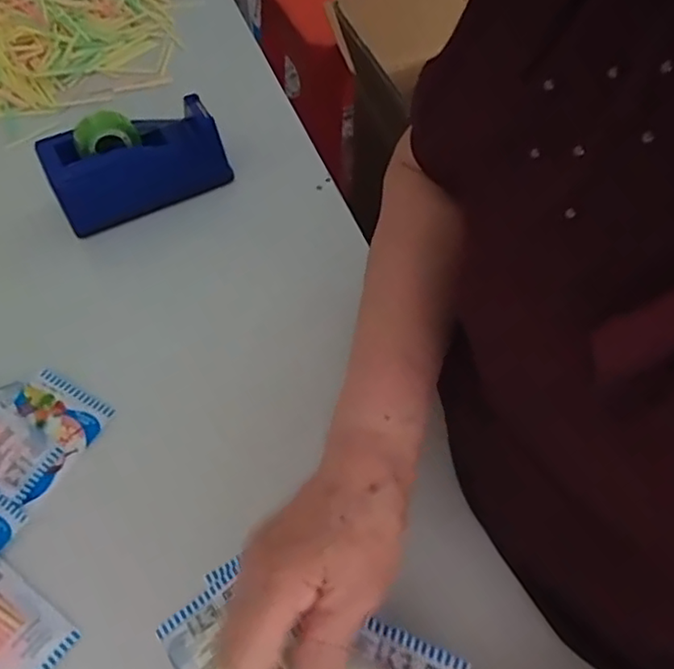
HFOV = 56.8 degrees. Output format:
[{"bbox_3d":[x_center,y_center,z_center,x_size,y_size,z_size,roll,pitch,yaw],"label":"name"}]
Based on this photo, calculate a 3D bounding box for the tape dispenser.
[{"bbox_3d":[-0.173,-0.150,0.540,0.146,0.073,0.056,-25,59,-15],"label":"tape dispenser"}]

